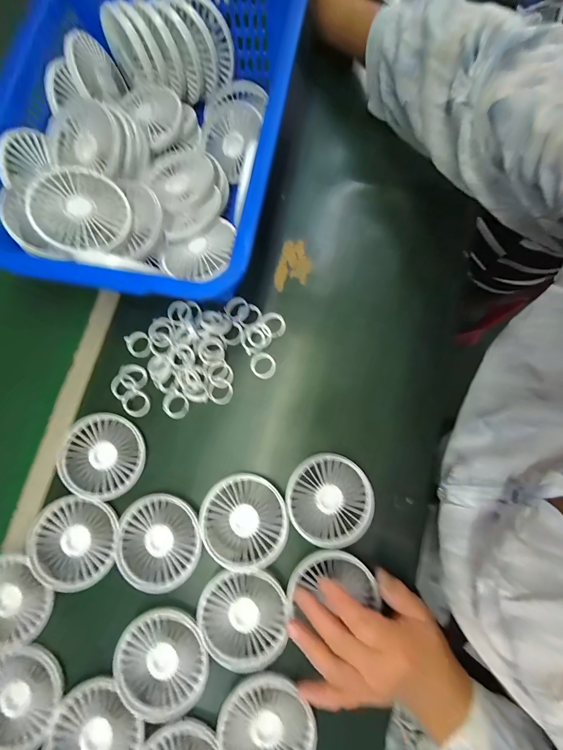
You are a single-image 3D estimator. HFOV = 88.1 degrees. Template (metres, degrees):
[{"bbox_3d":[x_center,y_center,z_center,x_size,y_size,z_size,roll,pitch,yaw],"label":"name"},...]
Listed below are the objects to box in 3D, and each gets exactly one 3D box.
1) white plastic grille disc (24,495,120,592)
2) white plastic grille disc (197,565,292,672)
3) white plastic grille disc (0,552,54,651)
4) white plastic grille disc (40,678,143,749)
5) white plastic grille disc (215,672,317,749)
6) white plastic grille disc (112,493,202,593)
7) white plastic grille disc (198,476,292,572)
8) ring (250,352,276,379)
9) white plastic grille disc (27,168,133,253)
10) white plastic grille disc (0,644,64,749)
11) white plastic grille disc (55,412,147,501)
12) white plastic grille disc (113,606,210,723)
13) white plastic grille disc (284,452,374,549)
[{"bbox_3d":[-0.221,0.175,0.307,0.086,0.016,0.087,0,82,2],"label":"white plastic grille disc"},{"bbox_3d":[-0.038,0.236,0.283,0.086,0.009,0.085,0,82,2],"label":"white plastic grille disc"},{"bbox_3d":[-0.285,0.230,0.294,0.086,0.011,0.087,0,82,2],"label":"white plastic grille disc"},{"bbox_3d":[-0.180,0.349,0.278,0.086,0.010,0.090,0,82,2],"label":"white plastic grille disc"},{"bbox_3d":[-0.012,0.333,0.271,0.090,0.007,0.088,0,82,2],"label":"white plastic grille disc"},{"bbox_3d":[-0.127,0.170,0.301,0.089,0.012,0.085,0,82,2],"label":"white plastic grille disc"},{"bbox_3d":[-0.038,0.149,0.297,0.089,0.008,0.086,0,82,2],"label":"white plastic grille disc"},{"bbox_3d":[-0.021,-0.011,0.331,0.030,0.005,0.027,40,85,7],"label":"ring"},{"bbox_3d":[-0.189,-0.155,0.276,0.079,0.013,0.080,1,86,-17],"label":"white plastic grille disc"},{"bbox_3d":[-0.263,0.320,0.284,0.086,0.006,0.087,0,82,2],"label":"white plastic grille disc"},{"bbox_3d":[-0.193,0.087,0.313,0.086,0.008,0.085,0,82,2],"label":"white plastic grille disc"},{"bbox_3d":[-0.120,0.284,0.287,0.088,0.009,0.091,0,82,2],"label":"white plastic grille disc"},{"bbox_3d":[0.050,0.128,0.300,0.088,0.007,0.085,0,82,2],"label":"white plastic grille disc"}]

